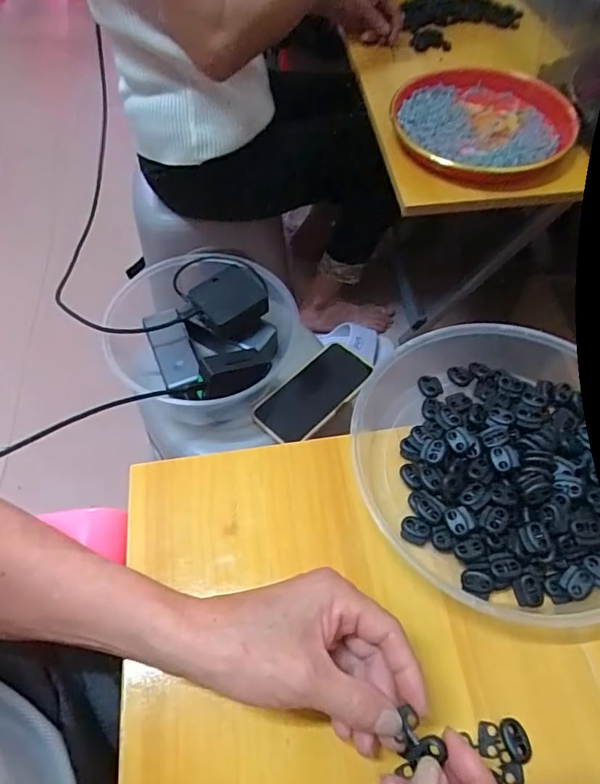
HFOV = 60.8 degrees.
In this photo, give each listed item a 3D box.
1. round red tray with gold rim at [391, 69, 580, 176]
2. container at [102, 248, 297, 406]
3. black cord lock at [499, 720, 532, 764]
[{"bbox_3d":[0.231,-0.350,0.654,0.217,0.038,0.218,-1,55,2],"label":"round red tray with gold rim"},{"bbox_3d":[-0.116,-0.067,0.673,0.216,0.098,0.236,-1,58,1],"label":"container"},{"bbox_3d":[0.128,0.207,0.304,0.014,0.005,0.021,-8,58,-4],"label":"black cord lock"}]

